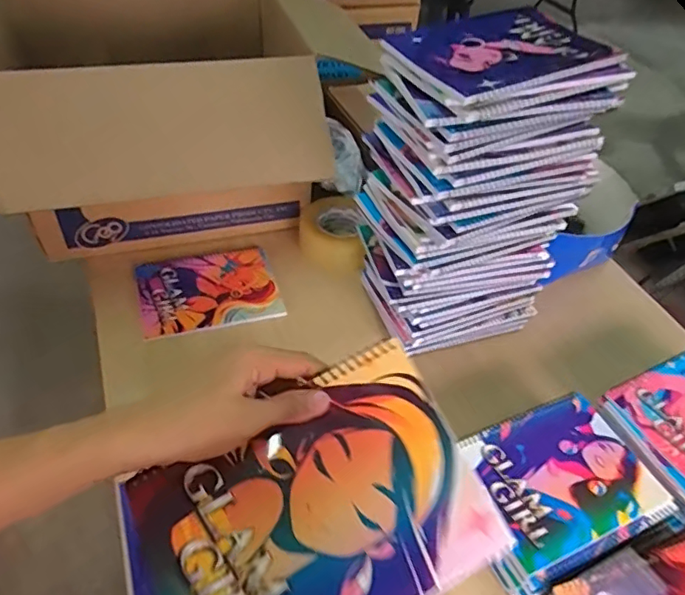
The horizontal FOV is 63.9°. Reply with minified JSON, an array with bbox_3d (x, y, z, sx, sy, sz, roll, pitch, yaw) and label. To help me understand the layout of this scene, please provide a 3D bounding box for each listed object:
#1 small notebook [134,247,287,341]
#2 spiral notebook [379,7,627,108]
[{"bbox_3d":[-0.201,-0.012,0.819,0.195,0.015,0.152,-12,49,-17],"label":"small notebook"},{"bbox_3d":[0.163,-0.248,0.557,0.193,0.015,0.163,-19,49,-16],"label":"spiral notebook"}]

